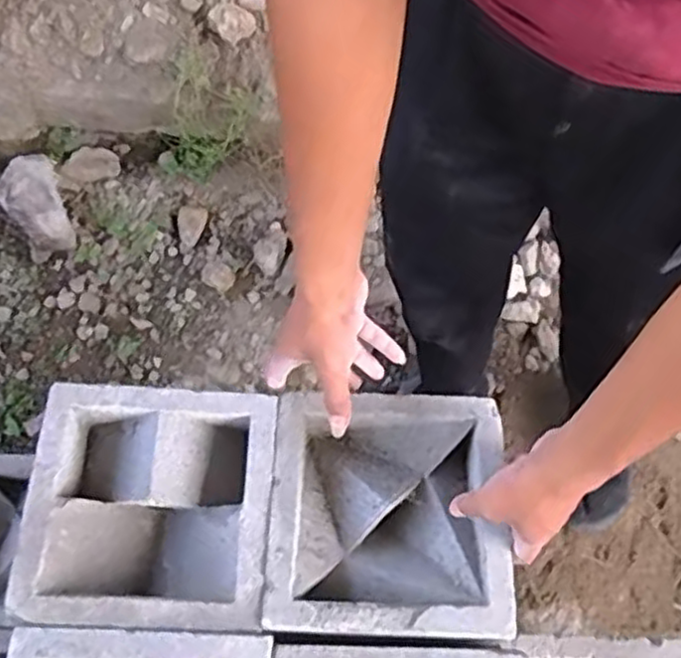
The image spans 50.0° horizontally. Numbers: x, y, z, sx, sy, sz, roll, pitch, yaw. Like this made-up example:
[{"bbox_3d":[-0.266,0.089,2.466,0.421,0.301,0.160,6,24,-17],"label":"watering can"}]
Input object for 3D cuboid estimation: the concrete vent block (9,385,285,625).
[{"bbox_3d":[-0.161,0.149,0.630,0.197,0.076,0.191,2,66,-1],"label":"concrete vent block"}]

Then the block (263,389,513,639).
[{"bbox_3d":[0.042,0.155,0.632,0.199,0.068,0.198,3,69,-1],"label":"block"}]

